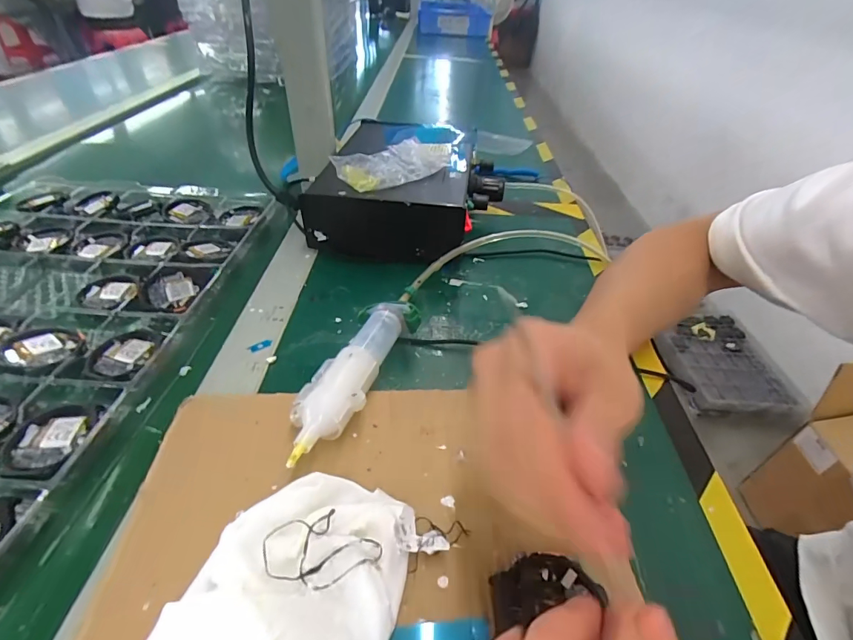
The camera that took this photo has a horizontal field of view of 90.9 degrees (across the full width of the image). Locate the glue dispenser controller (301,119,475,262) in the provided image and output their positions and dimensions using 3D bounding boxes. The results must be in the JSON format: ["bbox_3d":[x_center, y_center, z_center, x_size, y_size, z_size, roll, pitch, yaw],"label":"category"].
[{"bbox_3d":[-0.033,-0.158,0.481,0.163,0.067,0.233,3,41,-1],"label":"glue dispenser controller"}]

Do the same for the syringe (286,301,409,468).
[{"bbox_3d":[-0.051,0.039,0.277,0.039,0.039,0.134,12,42,9],"label":"syringe"}]

